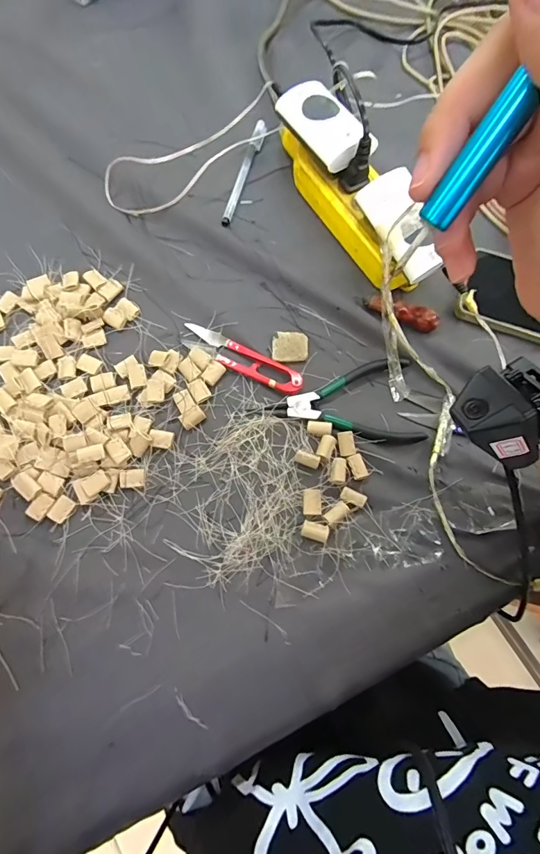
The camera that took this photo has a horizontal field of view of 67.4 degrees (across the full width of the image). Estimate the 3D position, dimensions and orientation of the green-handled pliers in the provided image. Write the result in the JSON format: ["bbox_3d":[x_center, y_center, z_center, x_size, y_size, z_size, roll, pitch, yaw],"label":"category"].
[{"bbox_3d":[0.057,-0.020,0.348,0.138,0.012,0.074,-2,75,-3],"label":"green-handled pliers"}]

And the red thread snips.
[{"bbox_3d":[-0.025,-0.061,0.359,0.116,0.010,0.024,27,76,5],"label":"red thread snips"}]

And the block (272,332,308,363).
[{"bbox_3d":[0.018,-0.072,0.367,0.032,0.007,0.029,-5,76,-3],"label":"block"}]

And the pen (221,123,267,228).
[{"bbox_3d":[-0.027,-0.265,0.418,0.013,0.009,0.141,15,75,2],"label":"pen"}]

